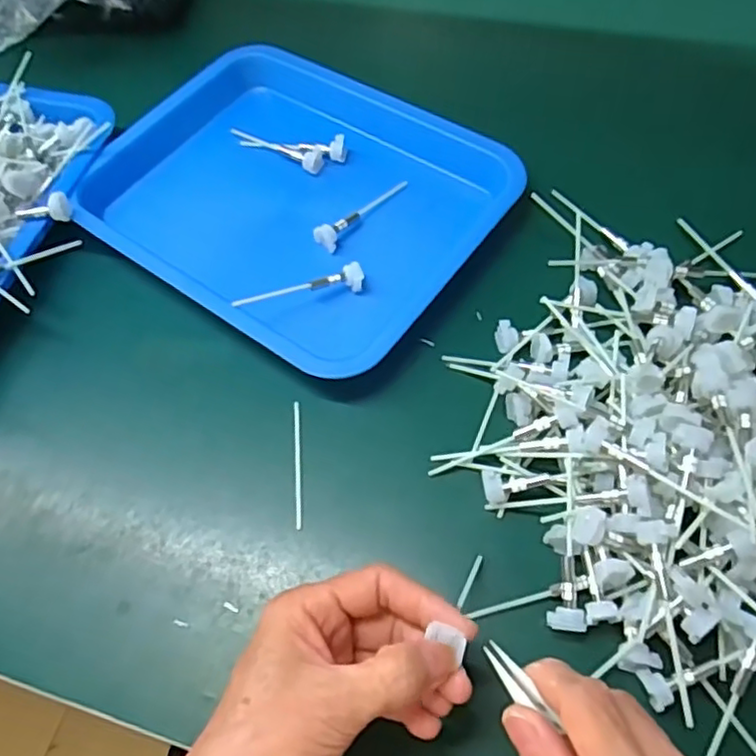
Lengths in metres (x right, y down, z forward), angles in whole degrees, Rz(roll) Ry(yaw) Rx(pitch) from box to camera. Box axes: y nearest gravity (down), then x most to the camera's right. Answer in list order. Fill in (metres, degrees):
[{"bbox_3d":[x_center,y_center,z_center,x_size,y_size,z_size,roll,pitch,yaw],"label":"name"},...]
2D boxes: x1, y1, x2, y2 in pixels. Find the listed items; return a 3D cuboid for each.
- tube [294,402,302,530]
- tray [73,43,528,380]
[{"bbox_3d":[-0.047,0.050,0.377,0.004,0.004,0.078,-5,61,2],"label":"tube"},{"bbox_3d":[-0.057,-0.146,0.467,0.289,0.023,0.244,34,68,21],"label":"tray"}]

